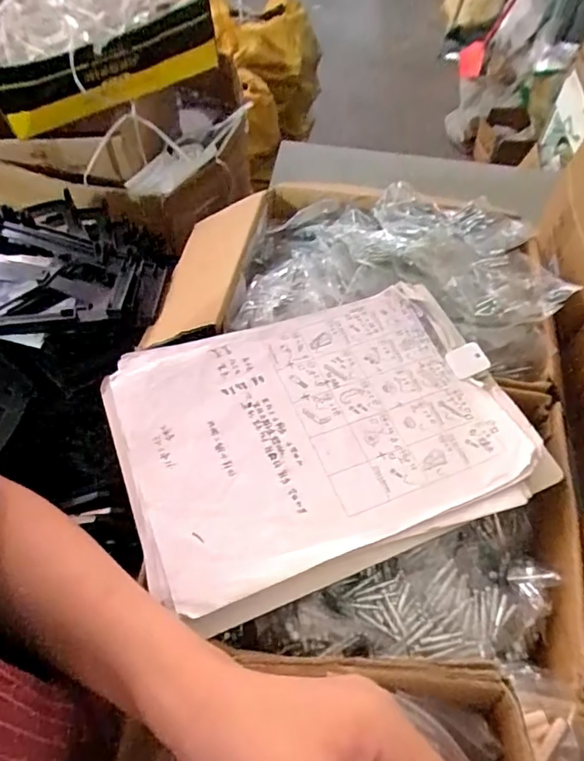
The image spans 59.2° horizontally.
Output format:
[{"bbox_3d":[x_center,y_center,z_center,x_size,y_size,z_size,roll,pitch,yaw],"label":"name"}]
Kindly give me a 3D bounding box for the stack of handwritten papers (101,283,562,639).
[{"bbox_3d":[0.021,0.036,0.422,0.304,0.021,0.229,-17,56,-14],"label":"stack of handwritten papers"}]

